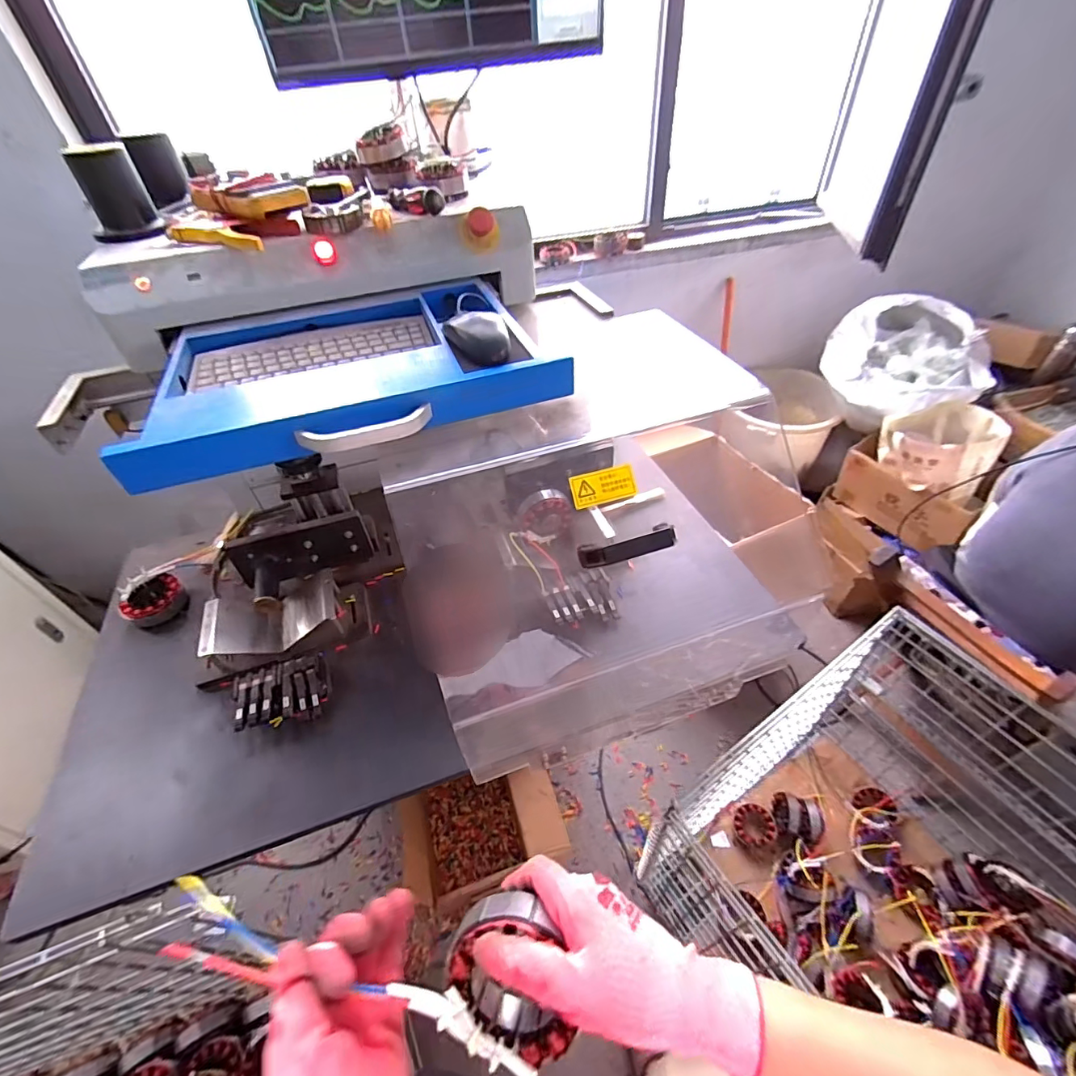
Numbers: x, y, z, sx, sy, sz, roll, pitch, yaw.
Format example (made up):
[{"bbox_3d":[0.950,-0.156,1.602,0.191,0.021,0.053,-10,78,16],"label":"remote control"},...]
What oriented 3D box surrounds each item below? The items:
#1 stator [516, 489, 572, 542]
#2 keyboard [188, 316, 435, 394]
[{"bbox_3d":[0.010,-0.036,0.791,0.085,0.069,0.055,-3,46,2],"label":"stator"},{"bbox_3d":[-0.289,-0.245,0.645,0.293,0.014,0.097,-19,47,-13],"label":"keyboard"}]

